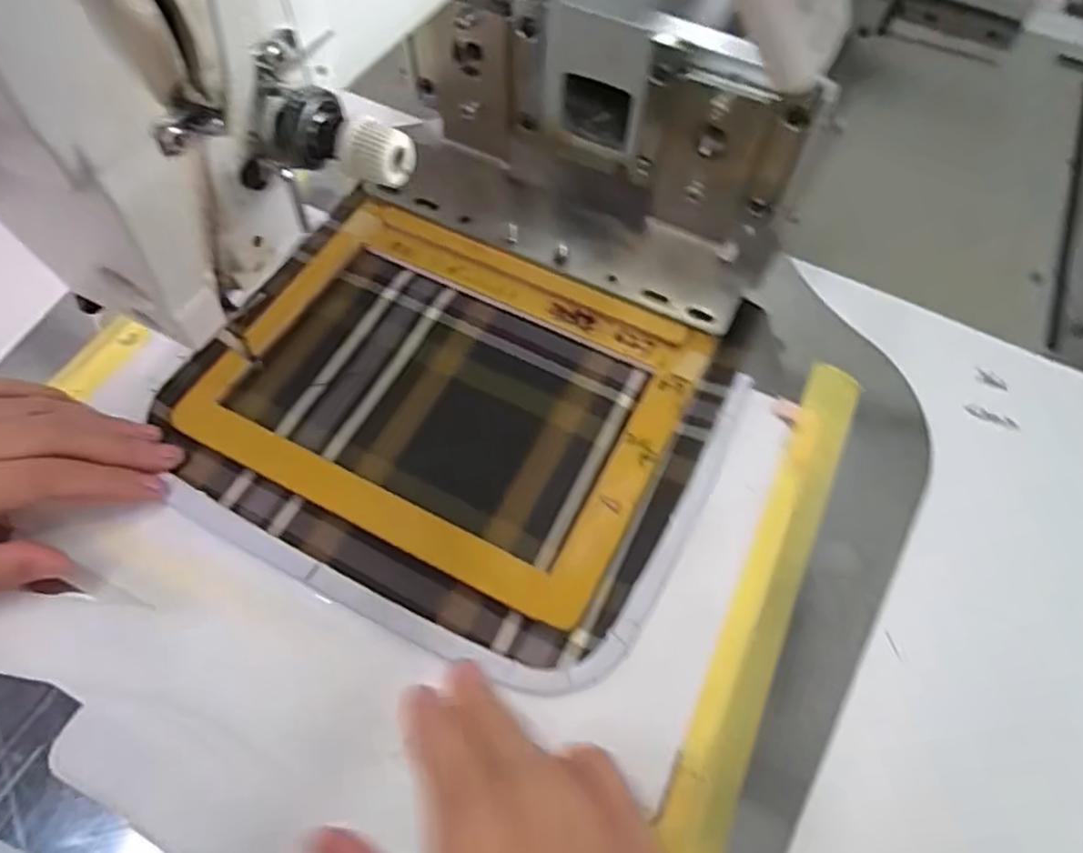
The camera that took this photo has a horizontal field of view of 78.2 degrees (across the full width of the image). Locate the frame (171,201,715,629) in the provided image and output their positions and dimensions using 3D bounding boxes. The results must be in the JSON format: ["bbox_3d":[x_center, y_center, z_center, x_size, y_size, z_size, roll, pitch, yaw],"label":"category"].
[{"bbox_3d":[-0.047,-0.024,0.331,0.224,0.009,0.163,24,63,12],"label":"frame"}]

